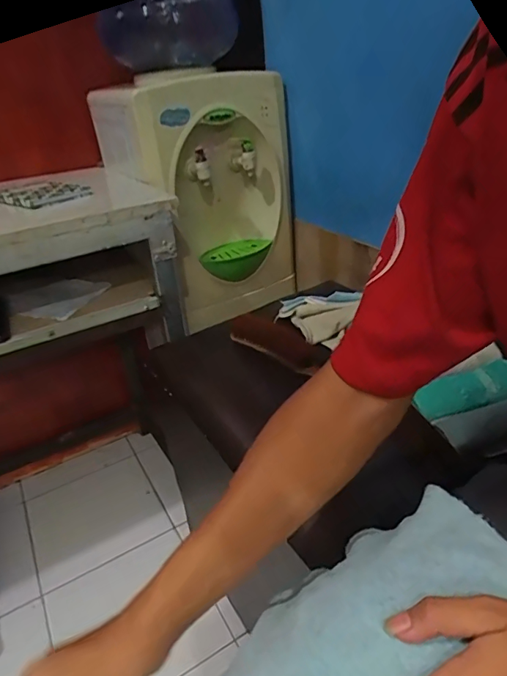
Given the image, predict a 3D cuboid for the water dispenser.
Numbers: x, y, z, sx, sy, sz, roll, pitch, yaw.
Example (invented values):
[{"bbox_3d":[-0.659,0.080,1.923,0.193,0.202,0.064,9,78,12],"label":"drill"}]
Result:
[{"bbox_3d":[-0.123,-0.307,1.032,0.322,0.459,0.288,-23,35,-29],"label":"water dispenser"}]

